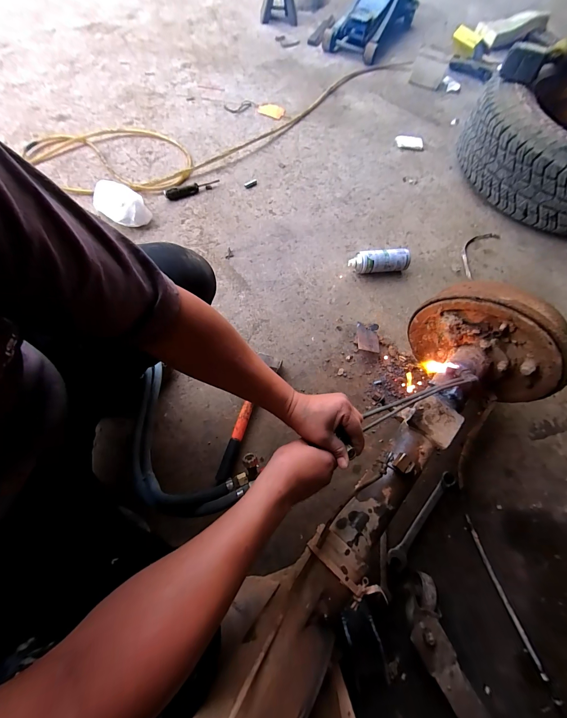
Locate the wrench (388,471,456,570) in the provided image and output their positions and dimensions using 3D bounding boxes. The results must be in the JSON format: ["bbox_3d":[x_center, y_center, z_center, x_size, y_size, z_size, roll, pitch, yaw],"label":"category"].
[{"bbox_3d":[0.330,0.370,0.668,0.036,0.021,0.252,43,74,14],"label":"wrench"}]

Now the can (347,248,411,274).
[{"bbox_3d":[0.301,-0.305,0.903,0.190,0.067,0.064,-7,69,-5],"label":"can"}]

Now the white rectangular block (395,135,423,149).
[{"bbox_3d":[0.515,-0.886,1.170,0.109,0.017,0.068,9,69,2],"label":"white rectangular block"}]

